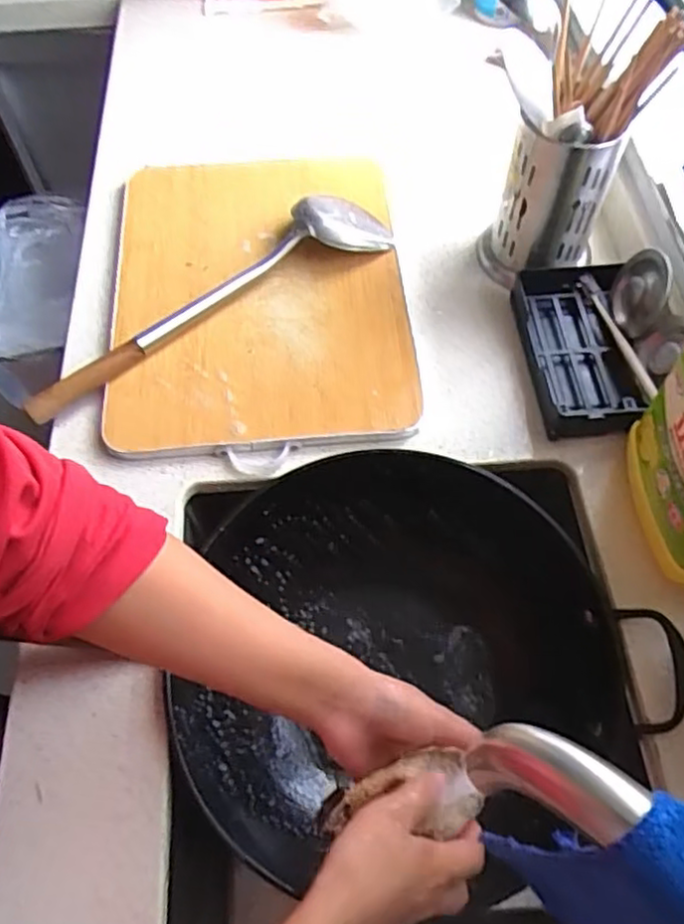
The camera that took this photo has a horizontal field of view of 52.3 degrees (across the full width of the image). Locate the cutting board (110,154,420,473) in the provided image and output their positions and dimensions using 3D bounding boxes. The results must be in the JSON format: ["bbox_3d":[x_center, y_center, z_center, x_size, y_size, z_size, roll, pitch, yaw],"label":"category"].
[{"bbox_3d":[-0.086,-0.177,0.712,0.292,0.028,0.373,-4,60,-1],"label":"cutting board"}]

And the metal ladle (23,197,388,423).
[{"bbox_3d":[-0.131,-0.171,0.698,0.414,0.039,0.089,-33,65,-15],"label":"metal ladle"}]

